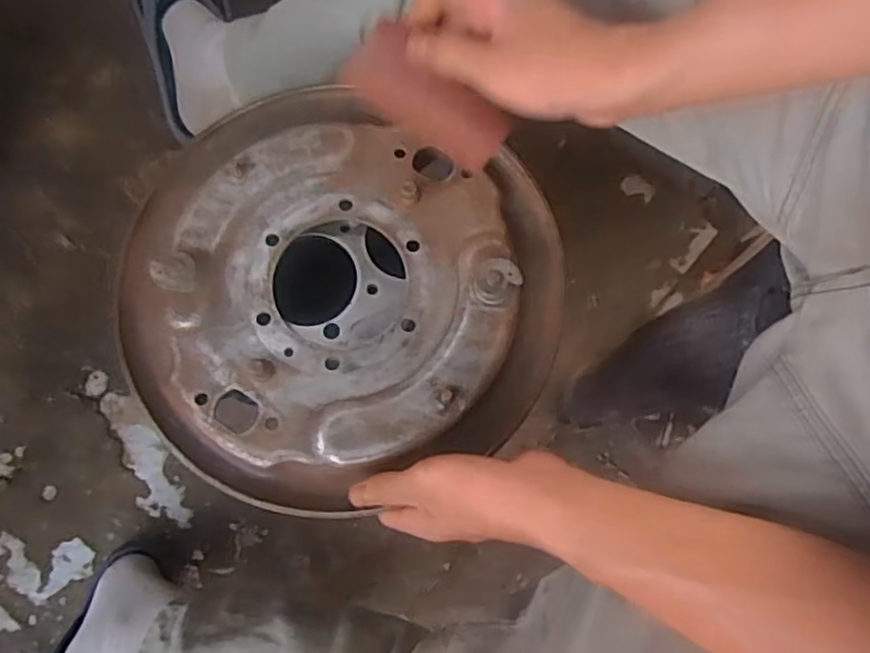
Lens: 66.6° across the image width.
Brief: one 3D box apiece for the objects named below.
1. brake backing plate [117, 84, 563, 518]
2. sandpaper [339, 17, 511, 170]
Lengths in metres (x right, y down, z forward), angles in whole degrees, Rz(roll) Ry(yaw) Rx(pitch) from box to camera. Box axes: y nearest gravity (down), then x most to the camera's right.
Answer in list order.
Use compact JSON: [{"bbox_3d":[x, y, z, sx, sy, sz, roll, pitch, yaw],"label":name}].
[{"bbox_3d":[-0.069,-0.021,0.453,0.288,0.036,0.279,0,77,0],"label":"brake backing plate"},{"bbox_3d":[-0.006,-0.136,0.398,0.102,0.048,0.011,33,45,-6],"label":"sandpaper"}]

